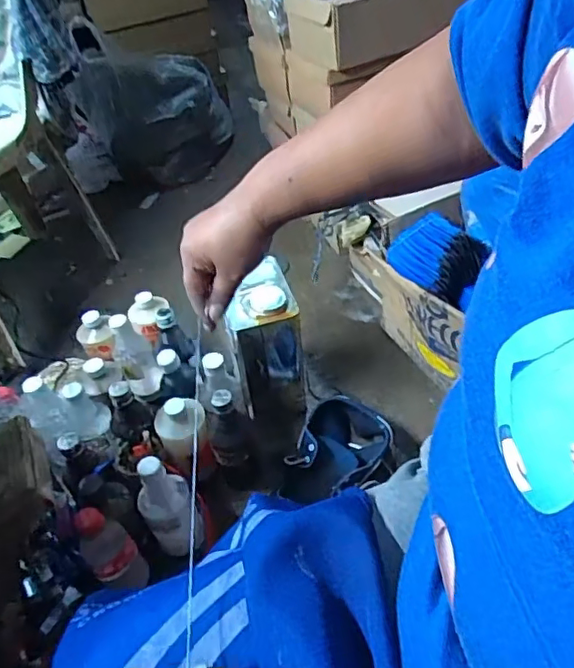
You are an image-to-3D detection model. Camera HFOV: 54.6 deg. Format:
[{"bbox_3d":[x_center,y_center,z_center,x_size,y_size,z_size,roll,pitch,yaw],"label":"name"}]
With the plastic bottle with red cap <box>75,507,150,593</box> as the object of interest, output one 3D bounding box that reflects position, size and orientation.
[{"bbox_3d":[-0.219,0.266,0.685,0.056,0.135,0.056,-4,45,4],"label":"plastic bottle with red cap"}]

